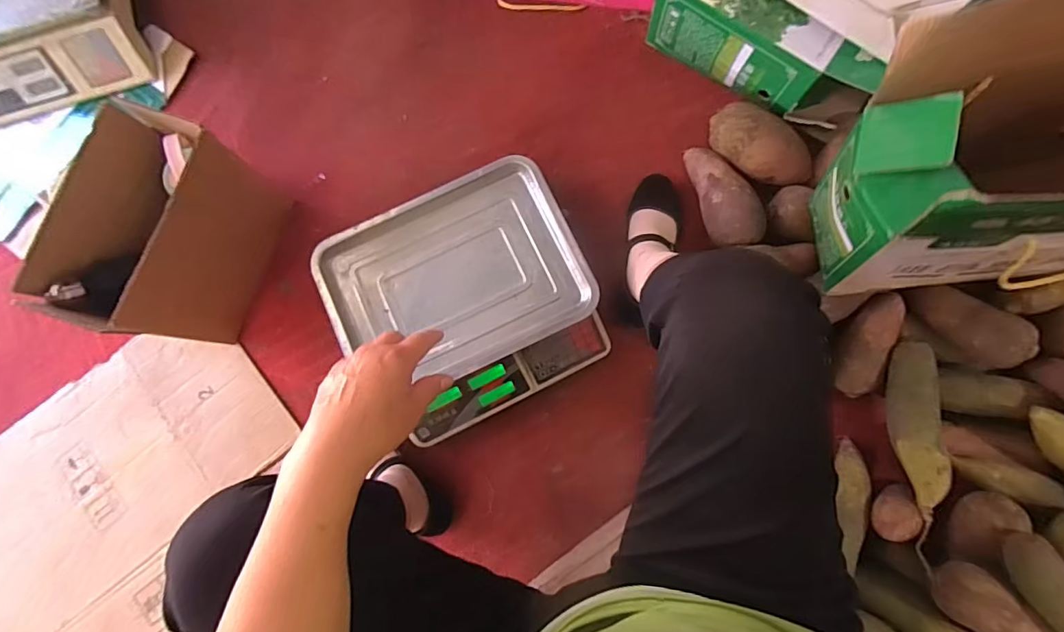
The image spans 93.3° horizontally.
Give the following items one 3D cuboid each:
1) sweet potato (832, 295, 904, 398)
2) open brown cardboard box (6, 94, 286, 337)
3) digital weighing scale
[{"bbox_3d":[0.475,0.041,0.710,0.064,0.048,0.144,17,84,6],"label":"sweet potato"},{"bbox_3d":[-0.496,-0.108,0.714,0.142,0.237,0.269,18,84,6],"label":"open brown cardboard box"},{"bbox_3d":[-0.091,-0.022,0.730,0.338,0.091,0.315,-26,82,-1],"label":"digital weighing scale"}]

